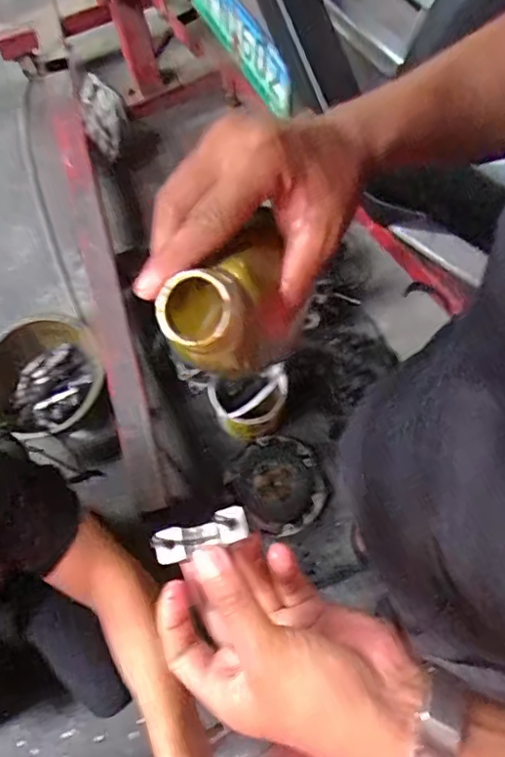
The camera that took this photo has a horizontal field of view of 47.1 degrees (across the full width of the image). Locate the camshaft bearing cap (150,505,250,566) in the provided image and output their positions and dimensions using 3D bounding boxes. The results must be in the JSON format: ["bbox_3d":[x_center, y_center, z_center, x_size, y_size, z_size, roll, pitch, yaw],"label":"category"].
[{"bbox_3d":[-0.028,0.082,0.304,0.050,0.025,0.017,-23,71,11],"label":"camshaft bearing cap"}]

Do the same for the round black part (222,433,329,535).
[{"bbox_3d":[0.066,0.264,1.467,0.227,0.060,0.239,-1,71,2],"label":"round black part"}]

